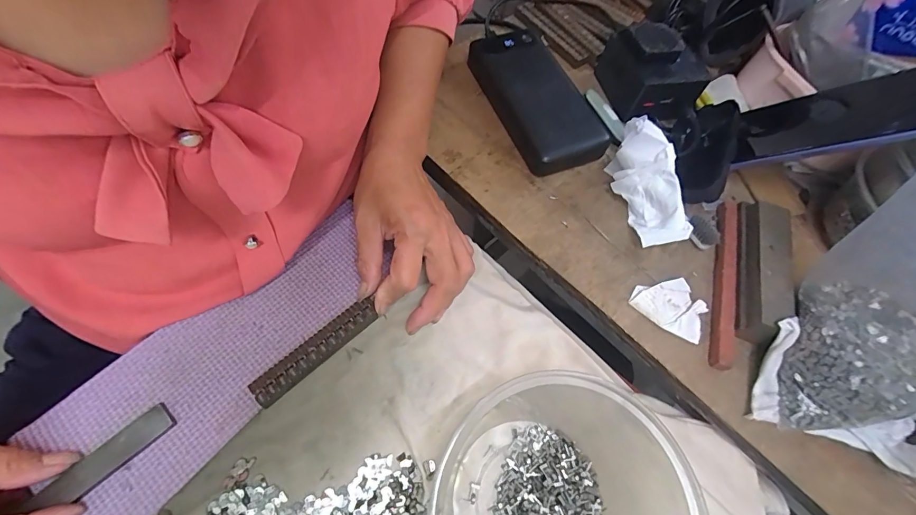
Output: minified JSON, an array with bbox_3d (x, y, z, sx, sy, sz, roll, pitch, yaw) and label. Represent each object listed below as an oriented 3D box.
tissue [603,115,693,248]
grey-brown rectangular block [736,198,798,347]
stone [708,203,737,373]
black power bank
[{"bbox_3d":[0.150,-0.060,0.324,0.035,0.055,0.097,-12,65,-13],"label":"tissue"},{"bbox_3d":[0.234,0.008,0.310,0.032,0.029,0.112,20,63,4],"label":"grey-brown rectangular block"},{"bbox_3d":[0.209,0.014,0.316,0.014,0.010,0.149,19,63,3],"label":"stone"},{"bbox_3d":[0.072,-0.148,0.372,0.075,0.029,0.146,-19,67,-16],"label":"black power bank"}]

